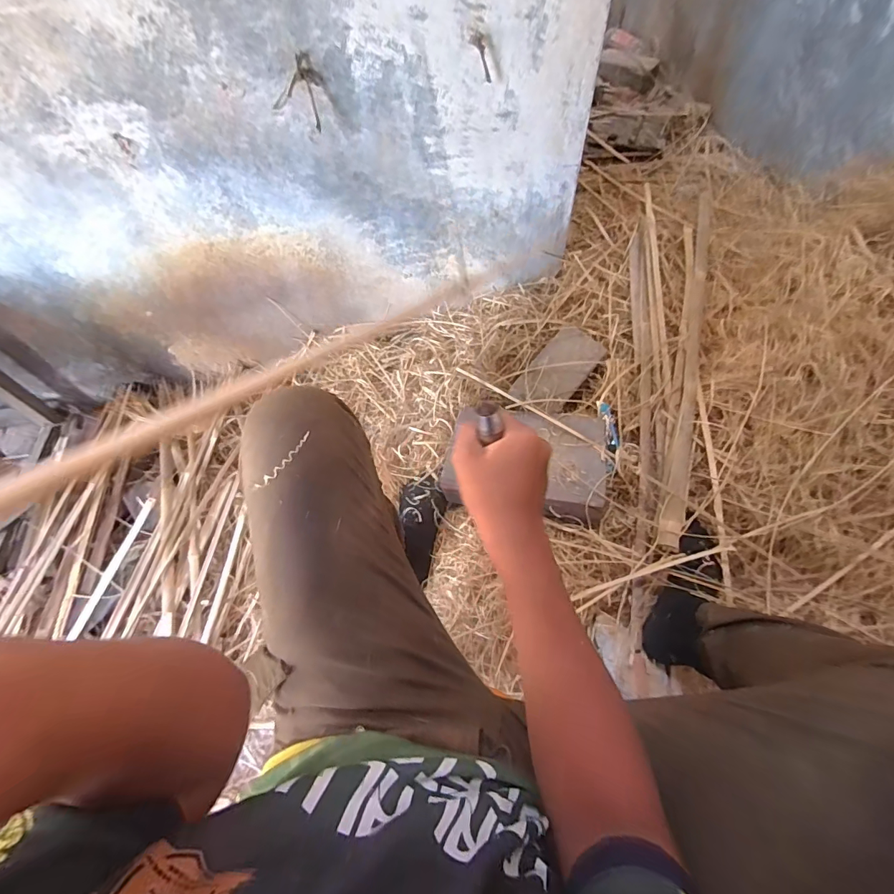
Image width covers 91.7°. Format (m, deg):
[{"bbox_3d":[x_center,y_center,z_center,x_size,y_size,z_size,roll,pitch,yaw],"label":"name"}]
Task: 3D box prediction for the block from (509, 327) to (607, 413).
[{"bbox_3d":[0.225,-0.155,0.878,0.102,0.034,0.199,36,70,19],"label":"block"}]

